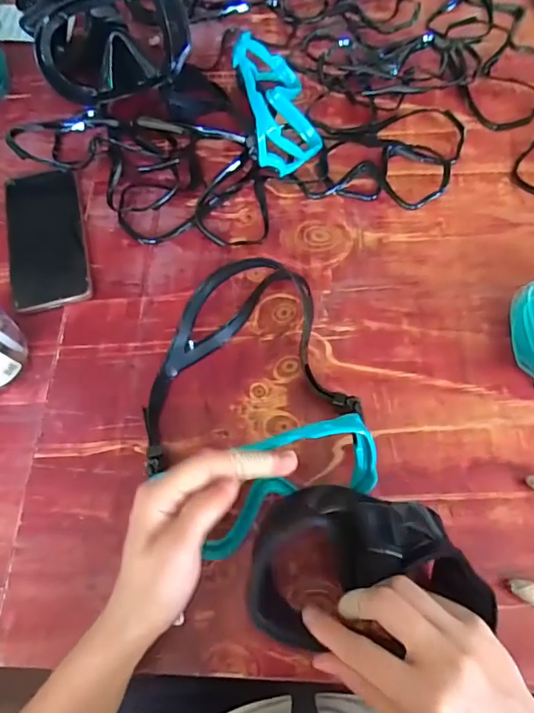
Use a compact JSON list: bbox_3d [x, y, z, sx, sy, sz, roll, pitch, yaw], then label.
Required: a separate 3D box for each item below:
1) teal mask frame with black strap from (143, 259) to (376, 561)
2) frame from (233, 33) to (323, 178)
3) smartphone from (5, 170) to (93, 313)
[{"bbox_3d":[-0.022,0.022,0.393,0.168,0.069,0.225,-21,69,-7],"label":"teal mask frame with black strap"},{"bbox_3d":[0.010,-0.269,0.509,0.070,0.069,0.167,-10,68,-3],"label":"frame"},{"bbox_3d":[-0.217,-0.121,0.482,0.071,0.011,0.166,-14,69,-5],"label":"smartphone"}]

